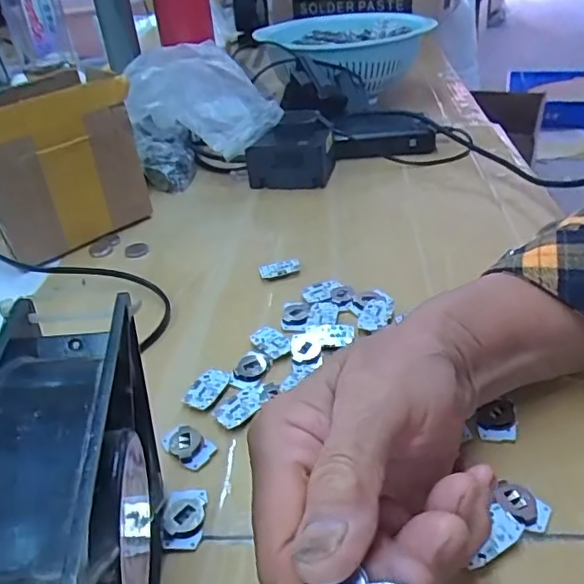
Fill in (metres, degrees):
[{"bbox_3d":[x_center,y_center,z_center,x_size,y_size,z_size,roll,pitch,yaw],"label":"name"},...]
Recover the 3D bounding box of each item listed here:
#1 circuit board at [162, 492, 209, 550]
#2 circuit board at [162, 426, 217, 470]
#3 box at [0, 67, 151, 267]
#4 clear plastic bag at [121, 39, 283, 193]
[{"bbox_3d":[-0.048,0.101,0.260,0.018,0.006,0.027,-6,34,0],"label":"circuit board"},{"bbox_3d":[-0.053,0.078,0.294,0.027,0.004,0.018,20,42,33],"label":"circuit board"},{"bbox_3d":[-0.202,-0.104,0.480,0.136,0.127,0.087,-27,40,-29],"label":"box"},{"bbox_3d":[-0.090,-0.179,0.581,0.140,0.128,0.095,-7,34,-2],"label":"clear plastic bag"}]

